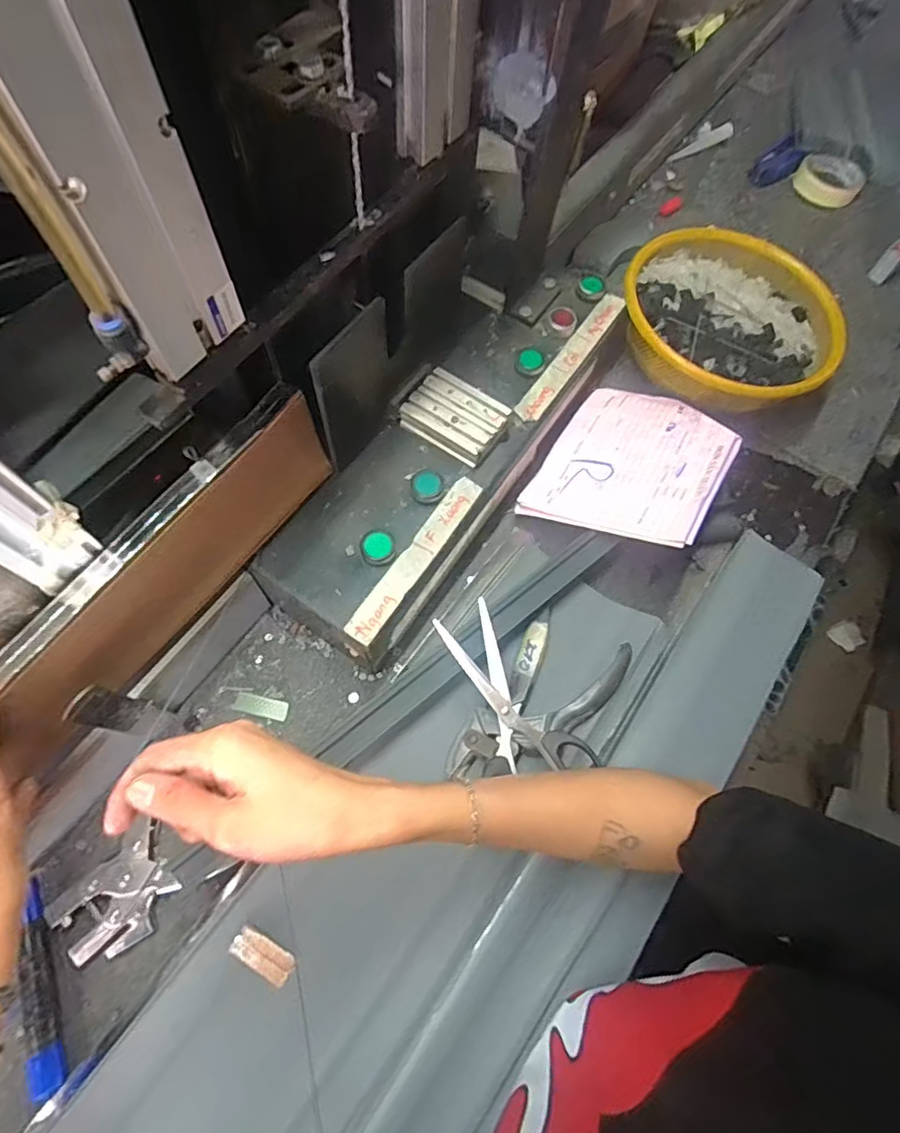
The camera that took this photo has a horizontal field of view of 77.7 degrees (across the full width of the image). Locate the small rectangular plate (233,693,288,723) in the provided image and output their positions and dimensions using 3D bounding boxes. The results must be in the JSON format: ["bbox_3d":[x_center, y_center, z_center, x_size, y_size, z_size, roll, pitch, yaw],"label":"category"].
[{"bbox_3d":[-0.162,0.121,0.480,0.046,0.004,0.017,12,66,-2],"label":"small rectangular plate"}]

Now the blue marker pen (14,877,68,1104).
[{"bbox_3d":[-0.283,0.288,0.385,0.015,0.022,0.126,-20,69,-11],"label":"blue marker pen"}]

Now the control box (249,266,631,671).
[{"bbox_3d":[0.016,-0.125,0.529,0.127,0.084,0.451,33,69,11],"label":"control box"}]

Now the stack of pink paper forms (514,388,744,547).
[{"bbox_3d":[0.180,-0.106,0.552,0.168,0.013,0.192,20,62,30],"label":"stack of pink paper forms"}]

